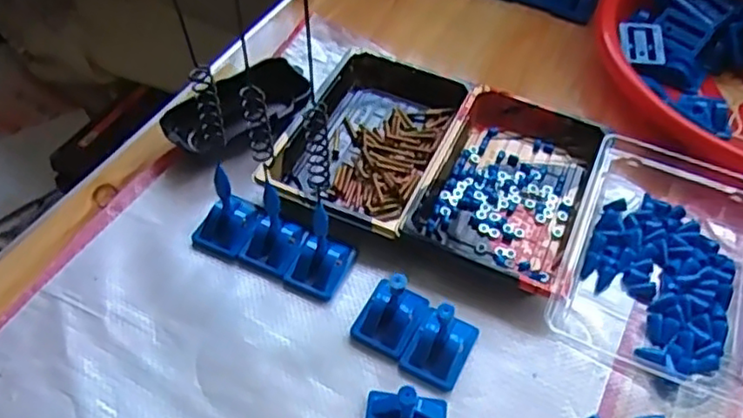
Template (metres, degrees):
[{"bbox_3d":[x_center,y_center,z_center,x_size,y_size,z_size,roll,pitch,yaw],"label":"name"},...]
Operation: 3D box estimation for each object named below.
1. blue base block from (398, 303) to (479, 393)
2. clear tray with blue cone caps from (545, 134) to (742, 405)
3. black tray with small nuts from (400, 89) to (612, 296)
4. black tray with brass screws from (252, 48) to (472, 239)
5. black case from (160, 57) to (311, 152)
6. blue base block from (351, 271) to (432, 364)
[{"bbox_3d":[0.040,0.072,0.372,0.033,0.044,0.040,24,54,17],"label":"blue base block"},{"bbox_3d":[0.194,0.022,0.423,0.119,0.030,0.176,20,52,14],"label":"clear tray with blue cone caps"},{"bbox_3d":[0.097,-0.019,0.457,0.102,0.025,0.167,19,52,14],"label":"black tray with small nuts"},{"bbox_3d":[0.002,-0.055,0.483,0.108,0.024,0.171,21,53,15],"label":"black tray with brass screws"},{"bbox_3d":[-0.097,-0.073,0.486,0.108,0.030,0.044,-31,58,-25],"label":"black case"},{"bbox_3d":[0.011,0.056,0.382,0.035,0.043,0.038,24,54,17],"label":"blue base block"}]

